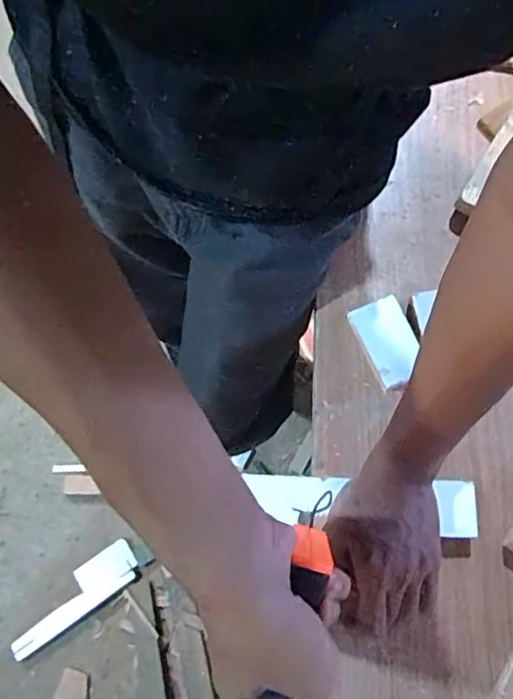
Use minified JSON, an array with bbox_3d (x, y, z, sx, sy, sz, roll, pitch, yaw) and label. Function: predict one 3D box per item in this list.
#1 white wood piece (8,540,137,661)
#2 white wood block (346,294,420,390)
[{"bbox_3d":[-0.362,0.489,1.155,0.277,0.034,0.088,-34,75,-10],"label":"white wood piece"},{"bbox_3d":[0.122,-0.007,0.546,0.047,0.022,0.080,-20,73,-6],"label":"white wood block"}]

